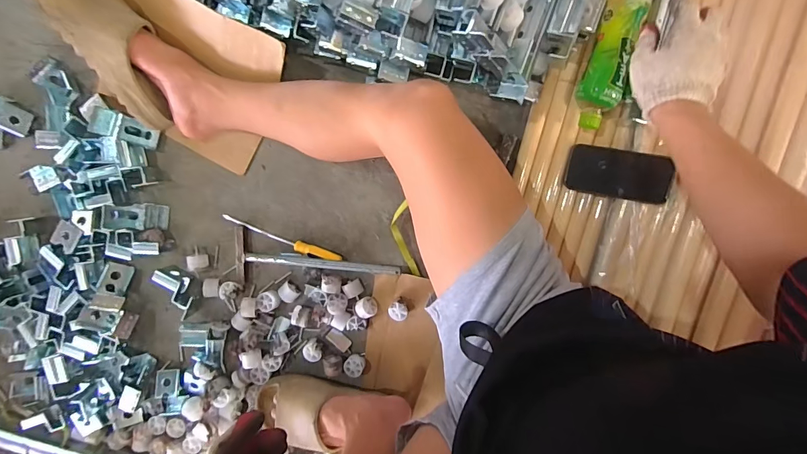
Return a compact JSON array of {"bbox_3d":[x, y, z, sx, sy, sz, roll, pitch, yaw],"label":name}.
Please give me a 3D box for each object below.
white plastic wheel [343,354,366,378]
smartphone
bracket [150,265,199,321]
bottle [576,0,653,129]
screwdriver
[{"bbox_3d":[-0.088,0.250,0.717,0.035,0.018,0.036,0,95,4],"label":"white plastic wheel"},{"bbox_3d":[0.336,-0.084,0.622,0.146,0.014,0.071,14,107,20],"label":"smartphone"},{"bbox_3d":[-0.406,0.111,0.722,0.058,0.045,0.097,-34,92,6],"label":"bracket"},{"bbox_3d":[0.310,-0.264,0.593,0.058,0.065,0.227,18,96,2],"label":"bottle"},{"bbox_3d":[-0.217,0.022,0.705,0.221,0.022,0.016,19,96,2],"label":"screwdriver"}]

